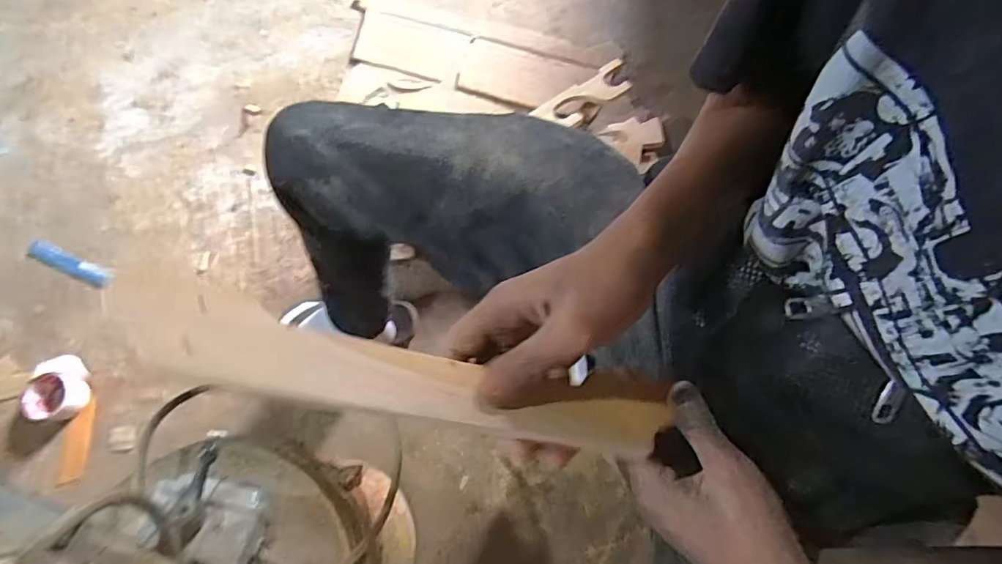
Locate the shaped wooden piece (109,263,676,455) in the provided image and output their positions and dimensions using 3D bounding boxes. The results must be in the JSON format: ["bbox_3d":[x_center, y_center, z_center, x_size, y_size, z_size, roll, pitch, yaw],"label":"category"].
[{"bbox_3d":[-0.032,0.045,0.248,0.266,0.019,0.042,16,68,-20],"label":"shaped wooden piece"}]

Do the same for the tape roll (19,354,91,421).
[{"bbox_3d":[-0.785,0.187,0.906,0.081,0.040,0.111,3,71,3],"label":"tape roll"}]

